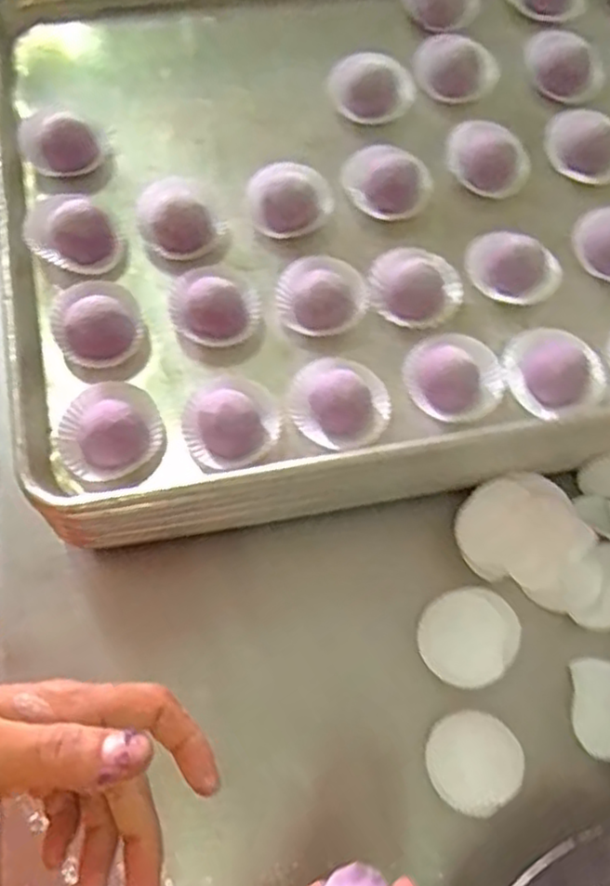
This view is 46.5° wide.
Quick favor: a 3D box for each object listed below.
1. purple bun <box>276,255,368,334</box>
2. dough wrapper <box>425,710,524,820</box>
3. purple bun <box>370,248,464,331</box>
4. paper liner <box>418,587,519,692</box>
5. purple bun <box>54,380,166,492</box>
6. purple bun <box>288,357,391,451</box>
[{"bbox_3d":[0.012,-0.097,0.460,0.056,0.026,0.052,1,70,-2],"label":"purple bun"},{"bbox_3d":[0.108,0.202,0.450,0.057,0.005,0.059,1,70,-2],"label":"dough wrapper"},{"bbox_3d":[0.074,-0.103,0.470,0.059,0.021,0.060,1,70,-2],"label":"purple bun"},{"bbox_3d":[0.111,0.131,0.479,0.069,0.007,0.061,-30,74,-12],"label":"paper liner"},{"bbox_3d":[-0.114,-0.005,0.414,0.060,0.024,0.060,1,70,-2],"label":"purple bun"},{"bbox_3d":[0.022,-0.029,0.430,0.060,0.025,0.058,1,70,-2],"label":"purple bun"}]

